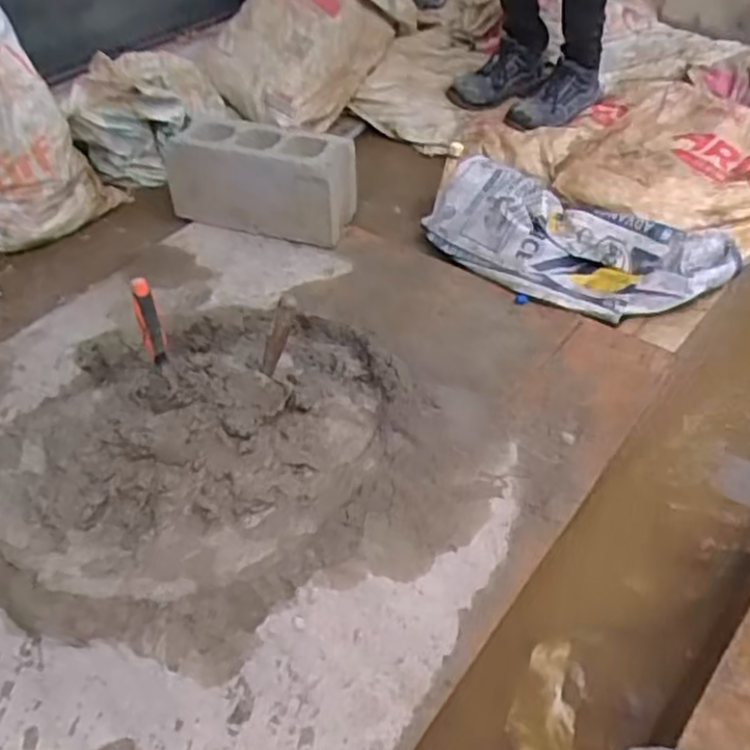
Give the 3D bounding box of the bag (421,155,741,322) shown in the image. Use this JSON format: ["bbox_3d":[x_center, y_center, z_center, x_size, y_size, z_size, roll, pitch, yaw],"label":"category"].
[{"bbox_3d":[0.401,-0.275,1.489,0.611,0.118,0.283,13,46,16],"label":"bag"}]

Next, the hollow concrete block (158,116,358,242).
[{"bbox_3d":[-0.244,-0.437,1.627,0.401,0.224,0.156,6,45,8],"label":"hollow concrete block"}]

